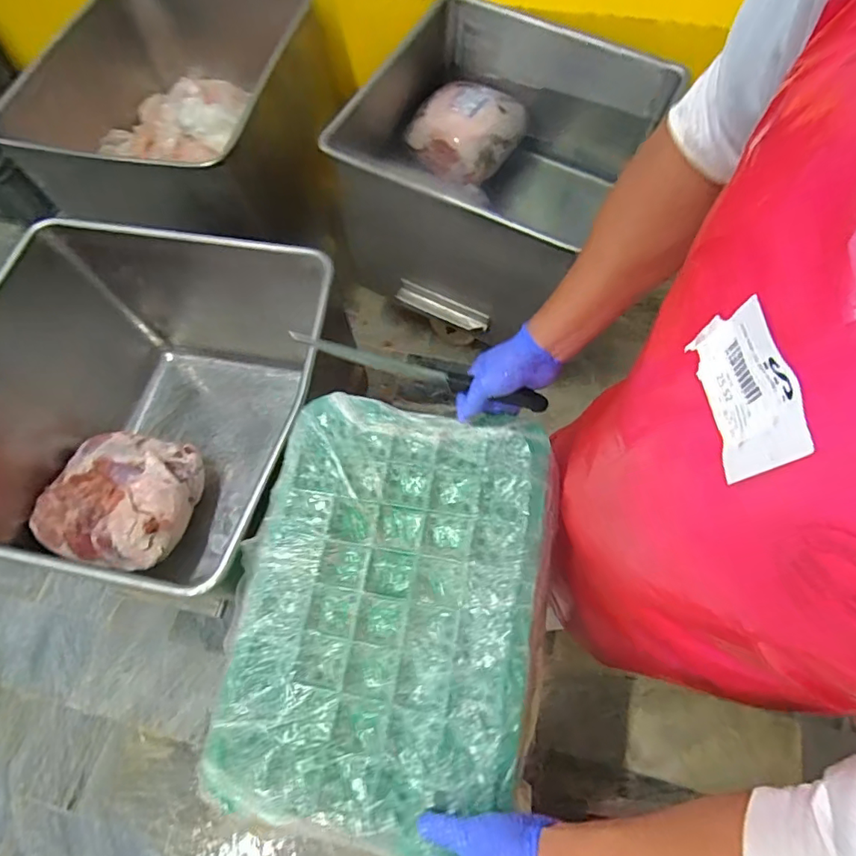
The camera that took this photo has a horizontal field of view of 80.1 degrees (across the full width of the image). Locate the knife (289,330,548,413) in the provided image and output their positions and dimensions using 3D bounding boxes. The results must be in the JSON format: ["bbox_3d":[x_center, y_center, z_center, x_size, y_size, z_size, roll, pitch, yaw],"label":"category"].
[{"bbox_3d":[-0.011,-0.075,0.666,0.341,0.037,0.022,15,64,1],"label":"knife"}]

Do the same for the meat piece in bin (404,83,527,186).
[{"bbox_3d":[0.083,-0.796,1.373,0.236,0.105,0.372,33,71,15],"label":"meat piece in bin"}]

